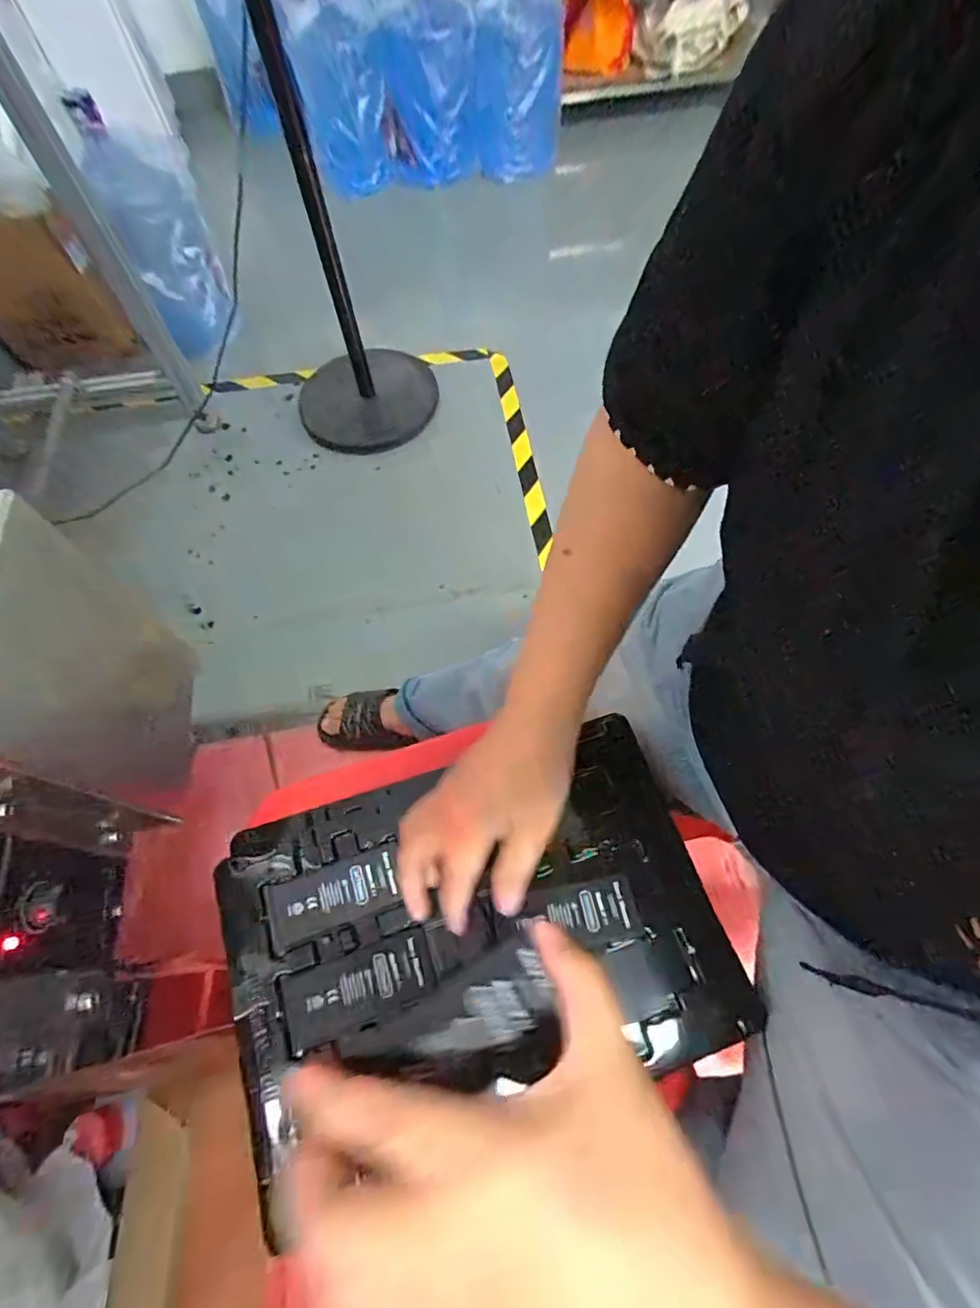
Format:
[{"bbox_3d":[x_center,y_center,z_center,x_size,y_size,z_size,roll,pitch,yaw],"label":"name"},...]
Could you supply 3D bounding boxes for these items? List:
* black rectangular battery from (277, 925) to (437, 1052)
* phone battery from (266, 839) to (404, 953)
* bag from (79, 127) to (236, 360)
[{"bbox_3d":[-0.090,0.225,0.382,0.102,0.007,0.044,-20,64,-8],"label":"black rectangular battery"},{"bbox_3d":[-0.114,0.176,0.409,0.096,0.004,0.044,-19,64,-7],"label":"phone battery"},{"bbox_3d":[-0.754,-0.966,1.341,0.185,0.420,0.156,-12,63,-4],"label":"bag"}]

